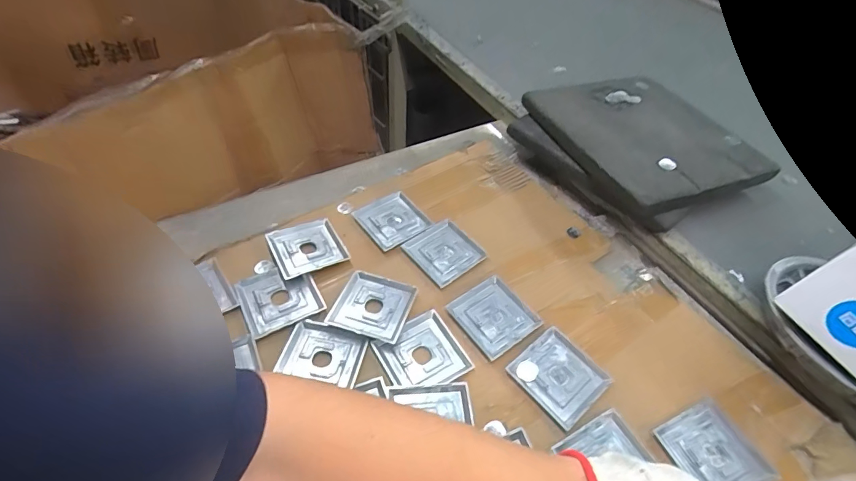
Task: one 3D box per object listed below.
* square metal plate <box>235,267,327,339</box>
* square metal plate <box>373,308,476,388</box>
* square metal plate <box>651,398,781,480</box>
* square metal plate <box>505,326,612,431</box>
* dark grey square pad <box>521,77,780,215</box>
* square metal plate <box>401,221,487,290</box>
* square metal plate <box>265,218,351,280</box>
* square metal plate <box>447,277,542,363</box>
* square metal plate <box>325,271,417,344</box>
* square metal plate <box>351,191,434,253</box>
[{"bbox_3d":[-0.191,0.072,0.554,0.093,0.010,0.091,-20,52,-20],"label":"square metal plate"},{"bbox_3d":[-0.007,0.136,0.508,0.090,0.008,0.088,-24,54,-22],"label":"square metal plate"},{"bbox_3d":[0.303,0.225,0.453,0.089,0.004,0.091,-18,52,-18],"label":"square metal plate"},{"bbox_3d":[0.153,0.156,0.501,0.089,0.004,0.089,-32,57,-27],"label":"square metal plate"},{"bbox_3d":[0.353,-0.179,0.702,0.312,0.034,0.299,-15,52,-16],"label":"dark grey square pad"},{"bbox_3d":[0.023,0.013,0.612,0.085,0.009,0.090,-31,57,-27],"label":"square metal plate"},{"bbox_3d":[-0.169,0.009,0.602,0.090,0.010,0.090,-23,53,-21],"label":"square metal plate"},{"bbox_3d":[0.084,0.095,0.545,0.088,0.006,0.088,-28,55,-25],"label":"square metal plate"},{"bbox_3d":[-0.068,0.081,0.545,0.089,0.011,0.090,15,49,10],"label":"square metal plate"},{"bbox_3d":[-0.053,-0.032,0.651,0.094,0.006,0.091,-26,54,-23],"label":"square metal plate"}]

